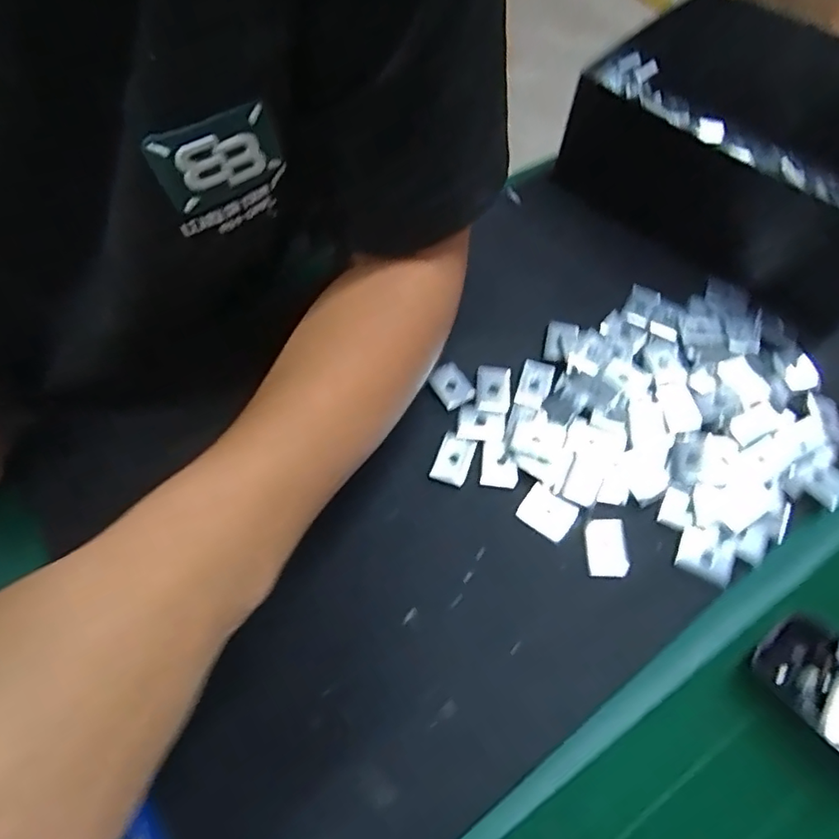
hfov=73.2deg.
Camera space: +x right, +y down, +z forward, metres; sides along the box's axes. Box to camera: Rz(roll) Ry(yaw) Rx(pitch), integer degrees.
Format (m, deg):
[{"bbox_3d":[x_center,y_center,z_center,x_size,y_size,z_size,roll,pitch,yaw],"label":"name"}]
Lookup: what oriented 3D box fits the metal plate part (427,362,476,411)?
[{"bbox_3d":[0.019,-0.021,0.344,0.021,0.006,0.027,-32,65,-21],"label":"metal plate part"}]

